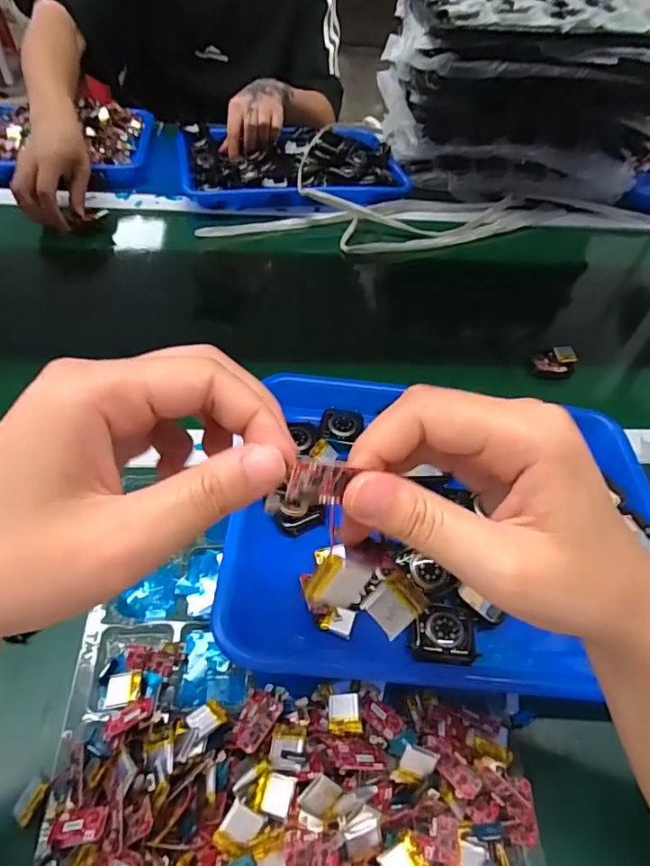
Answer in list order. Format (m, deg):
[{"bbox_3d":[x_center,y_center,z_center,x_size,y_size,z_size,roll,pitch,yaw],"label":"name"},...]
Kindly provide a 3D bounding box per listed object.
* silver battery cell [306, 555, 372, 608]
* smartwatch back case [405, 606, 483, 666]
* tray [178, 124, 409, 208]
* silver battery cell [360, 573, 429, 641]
[{"bbox_3d":[0.005,0.052,0.175,0.019,0.004,0.016,26,86,-19],"label":"silver battery cell"},{"bbox_3d":[0.076,0.128,0.323,0.042,0.007,0.033,4,75,-3],"label":"smartwatch back case"},{"bbox_3d":[-0.051,-0.401,0.754,0.314,0.041,0.236,-4,50,-9],"label":"tray"},{"bbox_3d":[0.028,0.068,0.202,0.022,0.004,0.018,-41,90,-6],"label":"silver battery cell"}]

